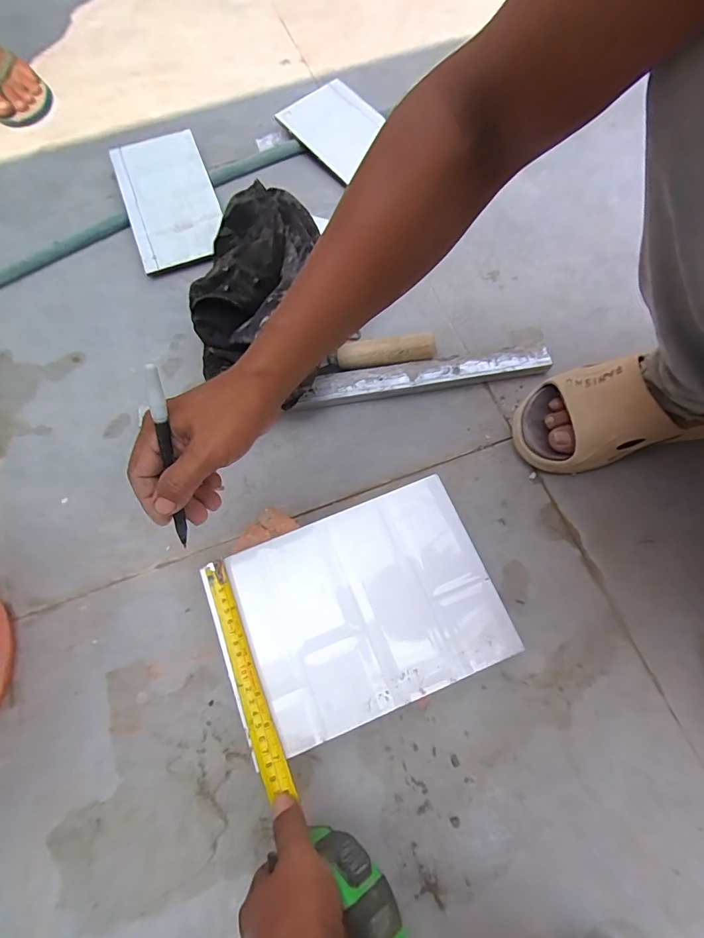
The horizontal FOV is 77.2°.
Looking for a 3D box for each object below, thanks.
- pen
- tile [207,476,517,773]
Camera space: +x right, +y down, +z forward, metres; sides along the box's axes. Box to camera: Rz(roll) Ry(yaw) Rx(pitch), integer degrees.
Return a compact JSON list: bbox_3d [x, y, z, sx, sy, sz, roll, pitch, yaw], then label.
[{"bbox_3d":[-0.133,-0.003,0.323,0.008,0.149,0.006,4,31,3],"label":"pen"},{"bbox_3d":[0.004,0.128,0.408,0.246,0.011,0.176,-21,70,-6],"label":"tile"}]

